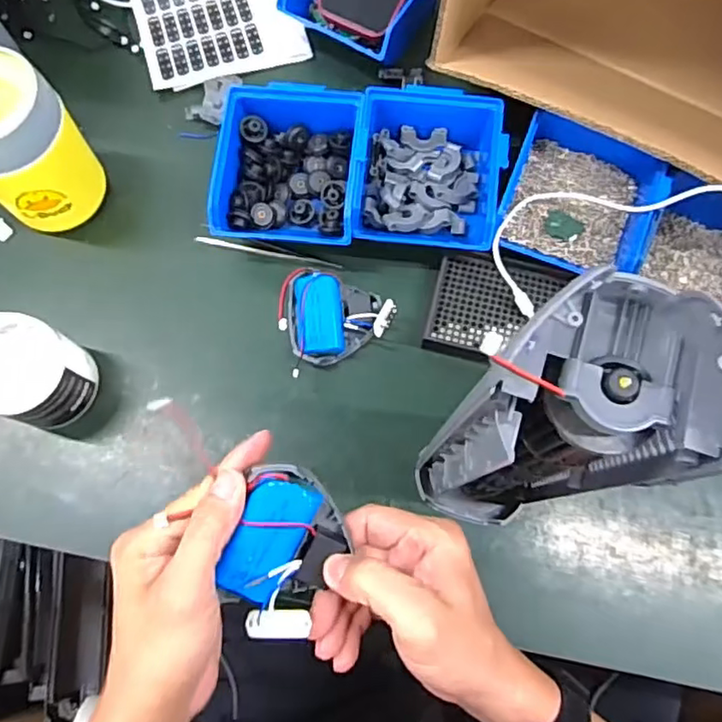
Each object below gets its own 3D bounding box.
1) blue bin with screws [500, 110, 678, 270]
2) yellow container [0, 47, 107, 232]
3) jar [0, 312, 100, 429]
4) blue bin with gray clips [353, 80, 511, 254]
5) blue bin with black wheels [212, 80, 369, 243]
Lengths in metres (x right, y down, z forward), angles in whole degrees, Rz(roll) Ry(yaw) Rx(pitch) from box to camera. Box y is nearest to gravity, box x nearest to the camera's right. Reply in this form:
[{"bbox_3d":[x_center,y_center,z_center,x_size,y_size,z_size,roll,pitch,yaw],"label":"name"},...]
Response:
[{"bbox_3d":[0.183,-0.138,0.506,0.116,0.054,0.120,22,76,6],"label":"blue bin with screws"},{"bbox_3d":[-0.270,-0.170,0.486,0.076,0.138,0.088,36,78,10],"label":"yellow container"},{"bbox_3d":[-0.255,0.009,0.466,0.077,0.072,0.073,0,75,0],"label":"jar"},{"bbox_3d":[0.056,-0.160,0.510,0.114,0.055,0.132,7,75,2],"label":"blue bin with gray clips"},{"bbox_3d":[-0.058,-0.166,0.517,0.117,0.058,0.143,4,75,1],"label":"blue bin with black wheels"}]

